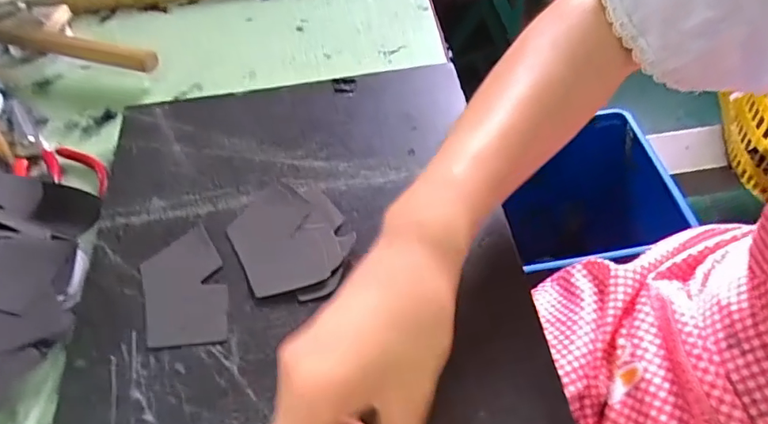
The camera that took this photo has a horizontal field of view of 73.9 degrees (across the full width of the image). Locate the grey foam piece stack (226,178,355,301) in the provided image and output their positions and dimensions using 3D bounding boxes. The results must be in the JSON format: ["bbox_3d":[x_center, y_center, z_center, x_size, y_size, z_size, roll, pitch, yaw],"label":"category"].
[{"bbox_3d":[-0.066,0.018,0.363,0.075,0.013,0.102,-27,56,-14],"label":"grey foam piece stack"}]

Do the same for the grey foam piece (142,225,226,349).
[{"bbox_3d":[-0.135,0.052,0.347,0.053,0.007,0.088,-19,55,-9],"label":"grey foam piece"}]

